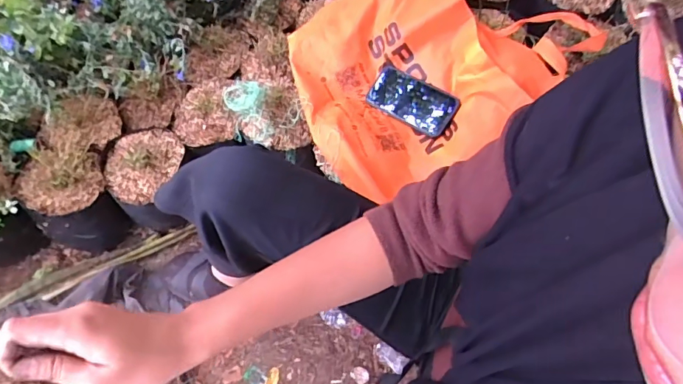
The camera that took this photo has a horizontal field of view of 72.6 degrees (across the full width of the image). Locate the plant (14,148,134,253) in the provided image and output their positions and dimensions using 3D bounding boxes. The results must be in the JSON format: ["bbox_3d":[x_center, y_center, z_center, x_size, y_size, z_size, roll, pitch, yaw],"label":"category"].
[{"bbox_3d":[-0.488,0.013,0.853,0.139,0.181,0.145,2,58,-3],"label":"plant"}]

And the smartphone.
[{"bbox_3d":[0.118,-0.155,0.787,0.153,0.009,0.079,31,87,23],"label":"smartphone"}]

